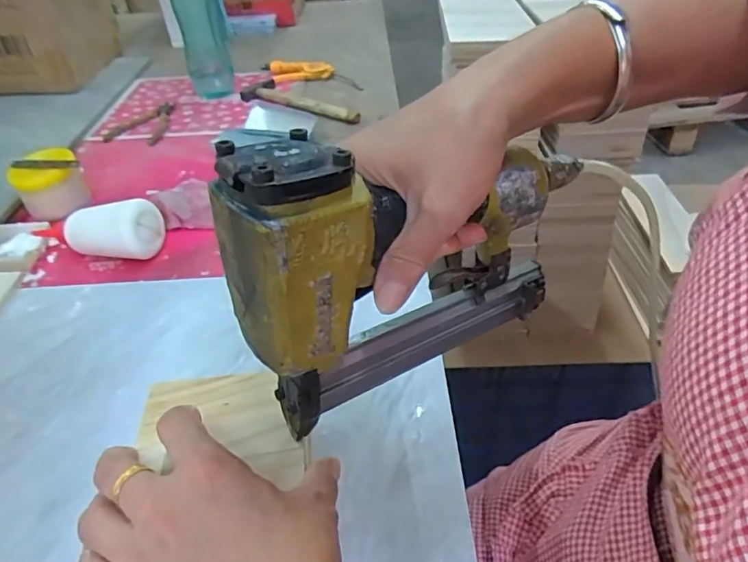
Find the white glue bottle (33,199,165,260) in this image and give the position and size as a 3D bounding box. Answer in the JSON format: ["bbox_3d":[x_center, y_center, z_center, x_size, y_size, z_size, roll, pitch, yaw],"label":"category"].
[{"bbox_3d":[-0.315,-0.062,0.592,0.152,0.061,0.059,6,39,9],"label":"white glue bottle"}]

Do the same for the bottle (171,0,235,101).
[{"bbox_3d":[-0.295,-0.439,0.907,0.080,0.232,0.062,-9,40,-7],"label":"bottle"}]

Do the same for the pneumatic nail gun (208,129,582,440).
[{"bbox_3d":[0.030,-0.013,0.292,0.217,0.165,0.046,-21,43,-24],"label":"pneumatic nail gun"}]

